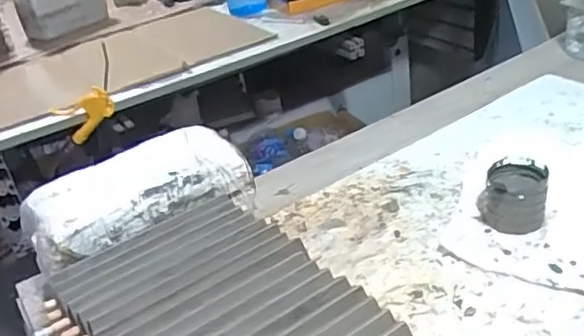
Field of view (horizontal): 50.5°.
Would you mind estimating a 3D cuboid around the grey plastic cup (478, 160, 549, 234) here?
[{"bbox_3d":[0.234,0.028,0.660,0.064,0.057,0.058,0,32,17],"label":"grey plastic cup"}]

